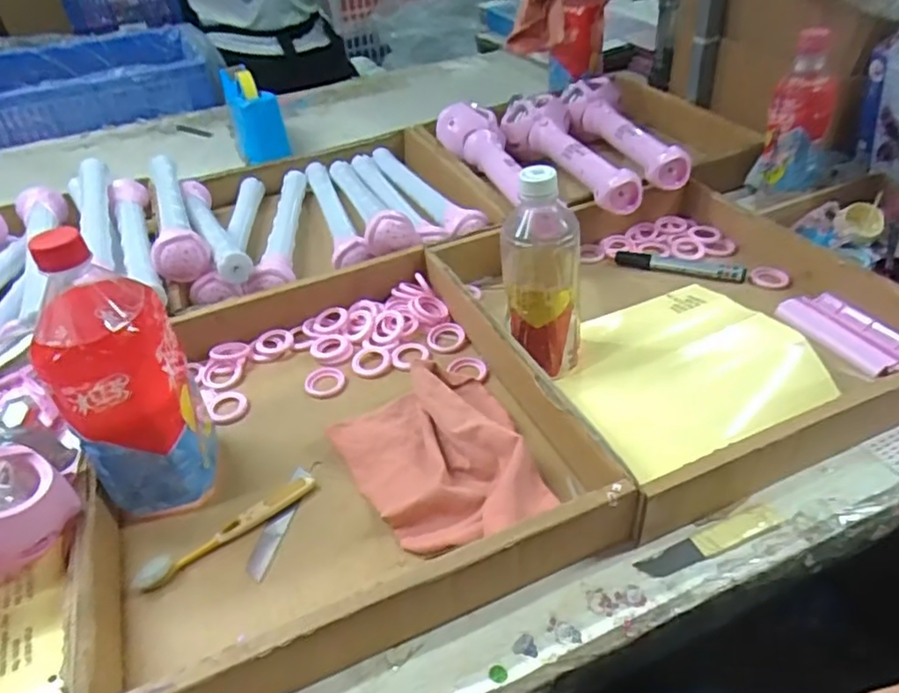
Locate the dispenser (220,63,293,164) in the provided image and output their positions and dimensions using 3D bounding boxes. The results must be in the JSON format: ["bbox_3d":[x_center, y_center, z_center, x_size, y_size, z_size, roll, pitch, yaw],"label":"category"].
[{"bbox_3d":[-0.311,-0.376,1.025,0.074,0.109,0.153,-16,40,-13],"label":"dispenser"}]

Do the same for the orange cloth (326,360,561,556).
[{"bbox_3d":[0.001,0.082,0.499,0.138,0.039,0.169,-23,44,-22],"label":"orange cloth"}]

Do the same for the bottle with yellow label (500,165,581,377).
[{"bbox_3d":[0.078,-0.060,0.542,0.063,0.179,0.068,-6,40,-2],"label":"bottle with yellow label"}]

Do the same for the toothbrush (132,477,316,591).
[{"bbox_3d":[-0.161,0.135,0.471,0.136,0.012,0.017,-27,45,-25],"label":"toothbrush"}]

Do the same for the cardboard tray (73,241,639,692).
[{"bbox_3d":[-0.094,0.058,0.524,0.366,0.056,0.375,-17,42,-15],"label":"cardboard tray"}]

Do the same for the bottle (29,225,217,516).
[{"bbox_3d":[-0.227,0.029,0.448,0.077,0.209,0.067,-11,40,-8],"label":"bottle"}]

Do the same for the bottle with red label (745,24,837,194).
[{"bbox_3d":[0.396,-0.259,0.722,0.074,0.170,0.070,18,45,24],"label":"bottle with red label"}]

